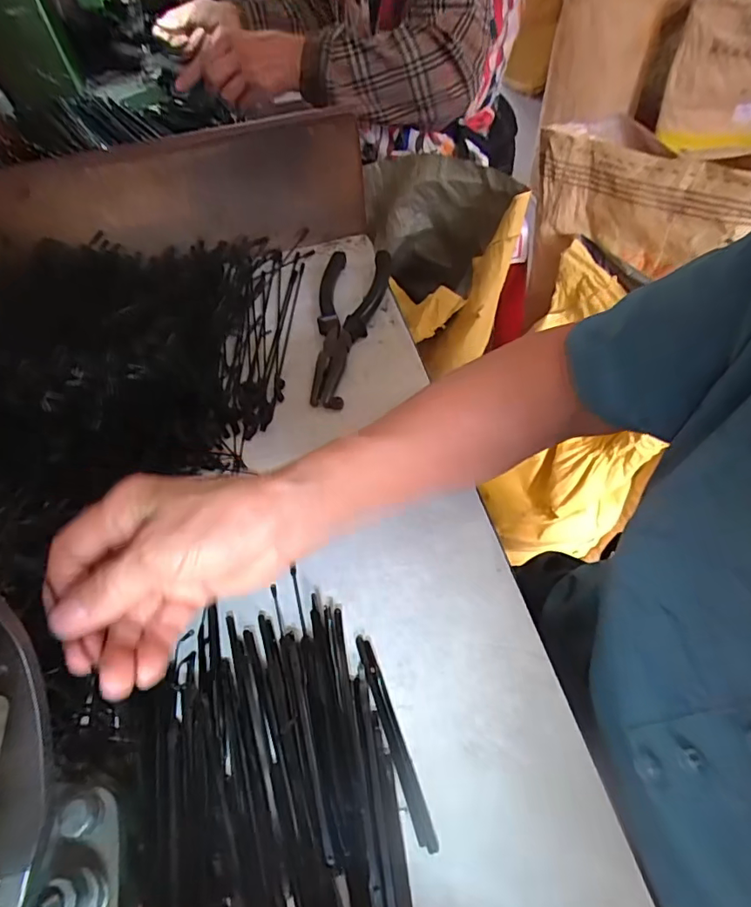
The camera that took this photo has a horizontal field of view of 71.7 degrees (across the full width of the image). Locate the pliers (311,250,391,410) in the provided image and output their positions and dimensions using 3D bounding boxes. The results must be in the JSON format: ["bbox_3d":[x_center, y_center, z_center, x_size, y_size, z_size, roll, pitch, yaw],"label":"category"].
[{"bbox_3d":[-0.021,-0.113,0.440,0.061,0.027,0.174,-1,53,4],"label":"pliers"}]

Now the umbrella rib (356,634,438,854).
[{"bbox_3d":[0.008,0.142,0.266,0.009,0.004,0.101,-18,54,-9],"label":"umbrella rib"}]

